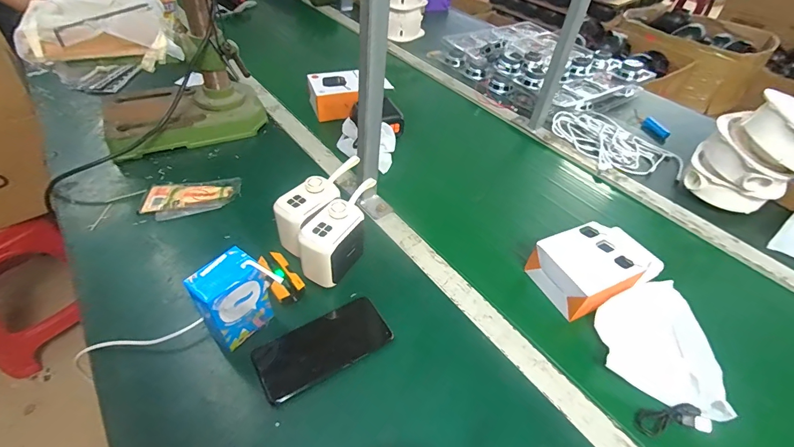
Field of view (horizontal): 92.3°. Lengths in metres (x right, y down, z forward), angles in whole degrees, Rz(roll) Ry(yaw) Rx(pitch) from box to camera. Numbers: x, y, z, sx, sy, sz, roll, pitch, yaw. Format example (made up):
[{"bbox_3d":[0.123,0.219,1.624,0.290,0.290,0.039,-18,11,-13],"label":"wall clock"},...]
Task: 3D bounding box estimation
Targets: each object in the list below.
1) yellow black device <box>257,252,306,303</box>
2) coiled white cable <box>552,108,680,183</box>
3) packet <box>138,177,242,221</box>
[{"bbox_3d":[-0.157,0.071,0.512,0.037,0.018,0.078,-26,53,-29],"label":"yellow black device"},{"bbox_3d":[0.455,-0.168,0.803,0.173,0.022,0.253,-24,52,-27],"label":"coiled white cable"},{"bbox_3d":[-0.333,-0.042,0.623,0.145,0.012,0.076,-6,46,-13],"label":"packet"}]

